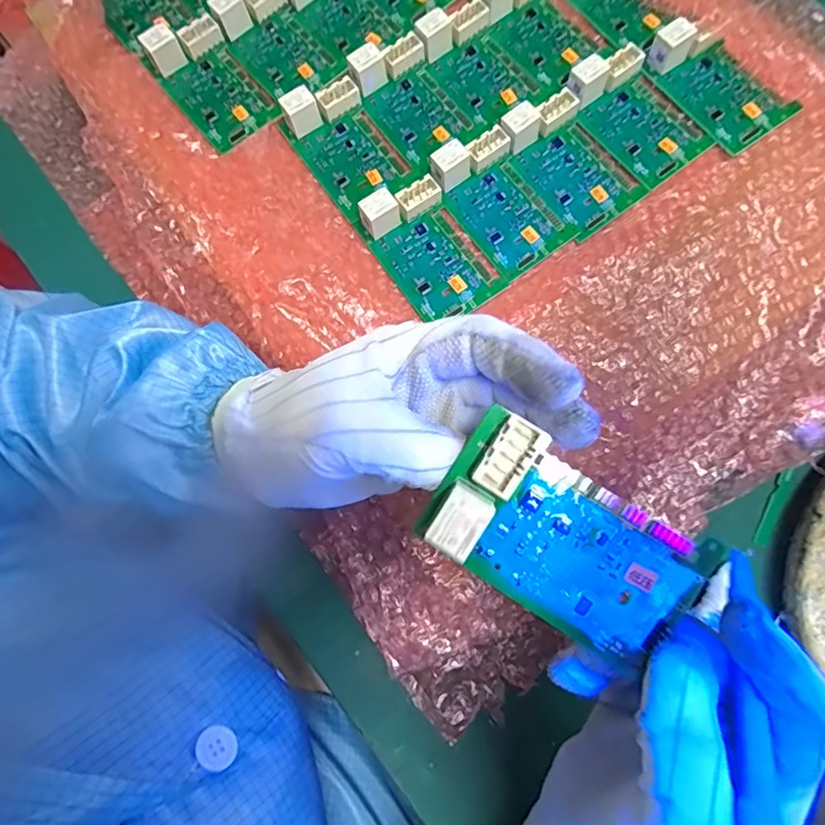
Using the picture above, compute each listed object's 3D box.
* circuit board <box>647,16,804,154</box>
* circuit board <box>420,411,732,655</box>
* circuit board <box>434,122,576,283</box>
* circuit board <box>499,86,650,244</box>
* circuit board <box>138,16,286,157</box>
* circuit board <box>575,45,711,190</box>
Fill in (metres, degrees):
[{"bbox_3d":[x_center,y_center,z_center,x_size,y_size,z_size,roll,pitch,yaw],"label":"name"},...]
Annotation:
[{"bbox_3d":[0.211,-0.228,0.345,0.055,0.026,0.095,-33,77,-4],"label":"circuit board"},{"bbox_3d":[0.057,0.047,0.182,0.096,0.029,0.054,32,78,8],"label":"circuit board"},{"bbox_3d":[0.061,-0.141,0.334,0.055,0.024,0.092,-34,77,-4],"label":"circuit board"},{"bbox_3d":[0.110,-0.171,0.340,0.061,0.023,0.092,-33,77,-4],"label":"circuit board"},{"bbox_3d":[-0.144,-0.239,0.364,0.056,0.030,0.094,-38,78,-5],"label":"circuit board"},{"bbox_3d":[0.157,-0.205,0.344,0.059,0.021,0.092,-33,77,-4],"label":"circuit board"}]

